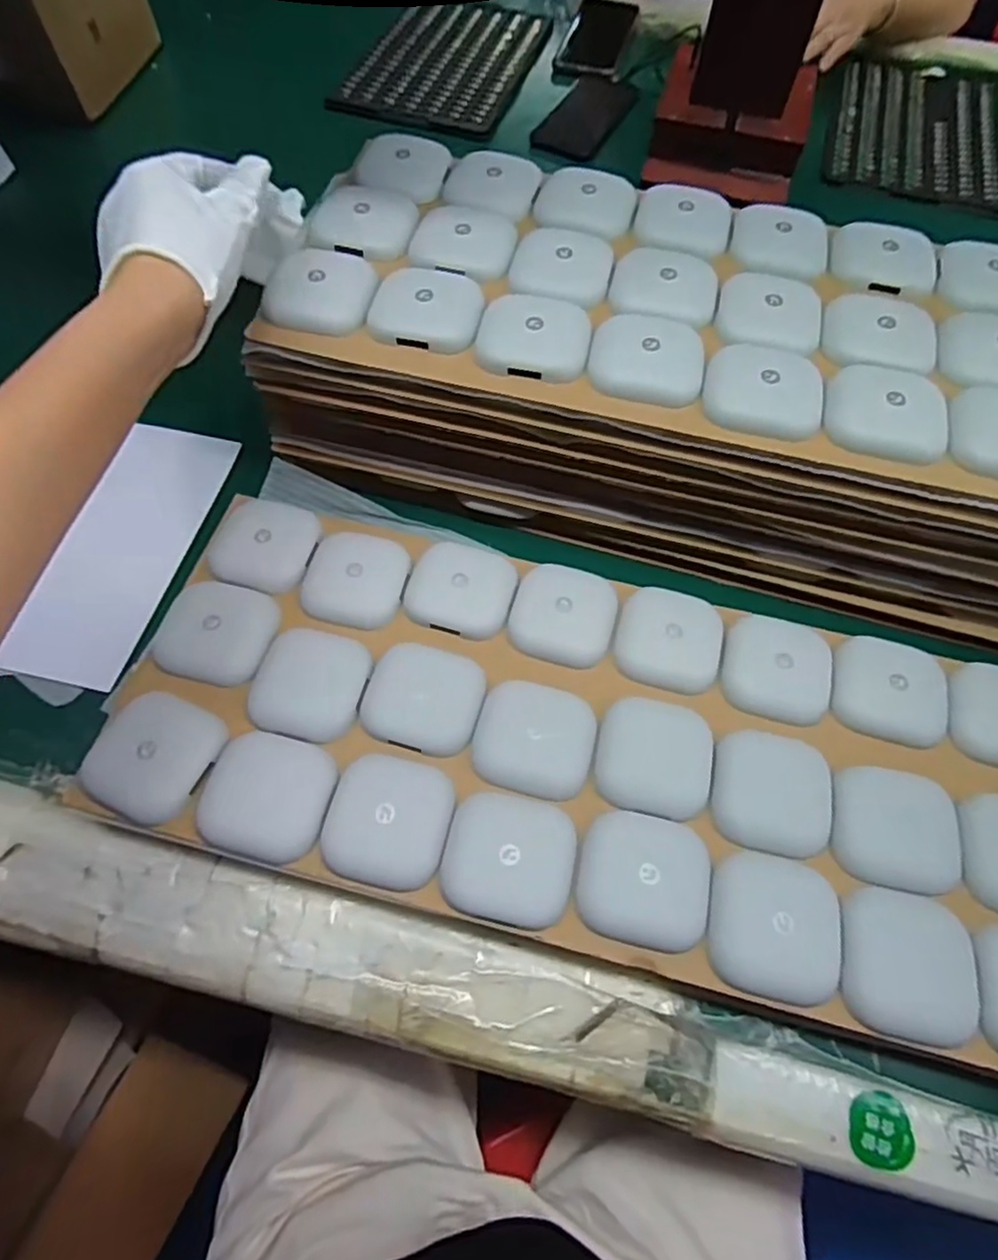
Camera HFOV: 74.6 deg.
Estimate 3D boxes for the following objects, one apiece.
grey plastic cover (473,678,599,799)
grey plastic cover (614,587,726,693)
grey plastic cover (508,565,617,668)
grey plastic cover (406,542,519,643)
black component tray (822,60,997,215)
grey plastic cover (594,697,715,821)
[{"bbox_3d":[0.021,0.061,0.368,0.067,0.013,0.061,9,61,3],"label":"grey plastic cover"},{"bbox_3d":[0.106,0.004,0.402,0.064,0.008,0.066,11,61,4],"label":"grey plastic cover"},{"bbox_3d":[0.041,-0.011,0.412,0.064,0.015,0.062,15,62,6],"label":"grey plastic cover"},{"bbox_3d":[-0.024,-0.027,0.419,0.068,0.010,0.062,16,62,7],"label":"grey plastic cover"},{"bbox_3d":[0.477,-0.573,0.747,0.184,0.019,0.285,16,58,10],"label":"black component tray"},{"bbox_3d":[0.089,0.070,0.370,0.064,0.009,0.064,10,61,4],"label":"grey plastic cover"}]

